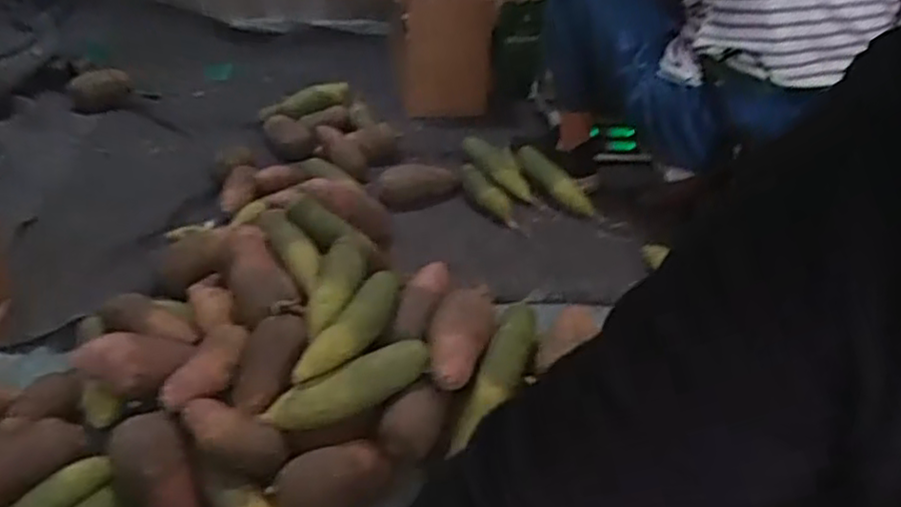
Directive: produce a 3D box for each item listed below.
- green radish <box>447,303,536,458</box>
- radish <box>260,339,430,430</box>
[{"bbox_3d":[0.067,0.139,0.883,0.053,0.042,0.187,18,51,20],"label":"green radish"},{"bbox_3d":[-0.116,0.160,0.831,0.196,0.068,0.051,-17,39,-29],"label":"radish"}]

